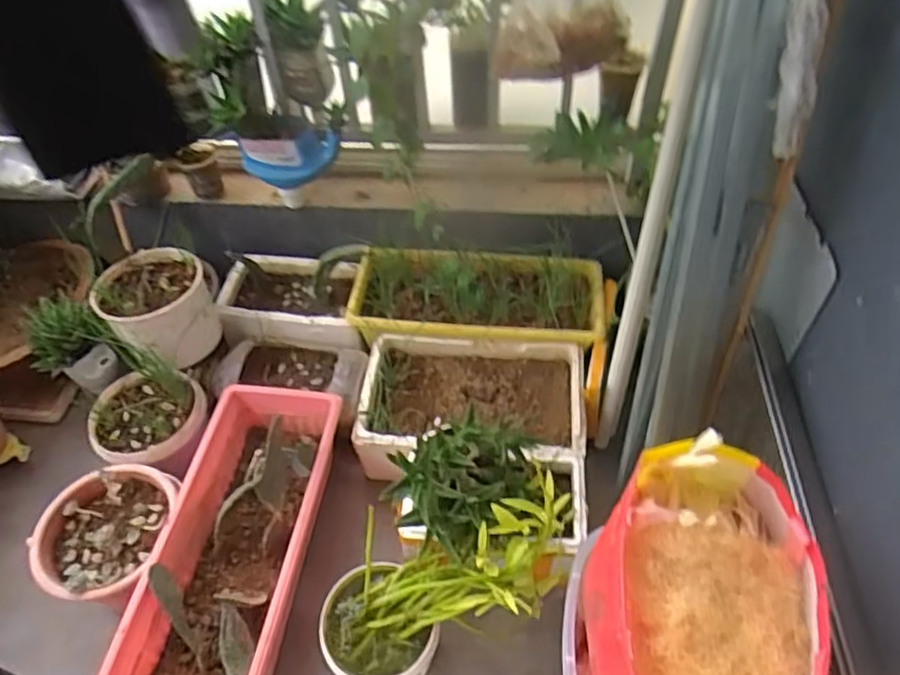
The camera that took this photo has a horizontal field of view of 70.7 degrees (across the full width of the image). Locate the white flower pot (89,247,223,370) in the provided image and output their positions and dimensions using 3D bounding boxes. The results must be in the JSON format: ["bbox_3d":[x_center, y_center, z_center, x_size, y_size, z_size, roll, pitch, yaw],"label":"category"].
[{"bbox_3d":[-0.520,-0.053,1.148,0.178,0.154,0.174,-2,49,2],"label":"white flower pot"}]

